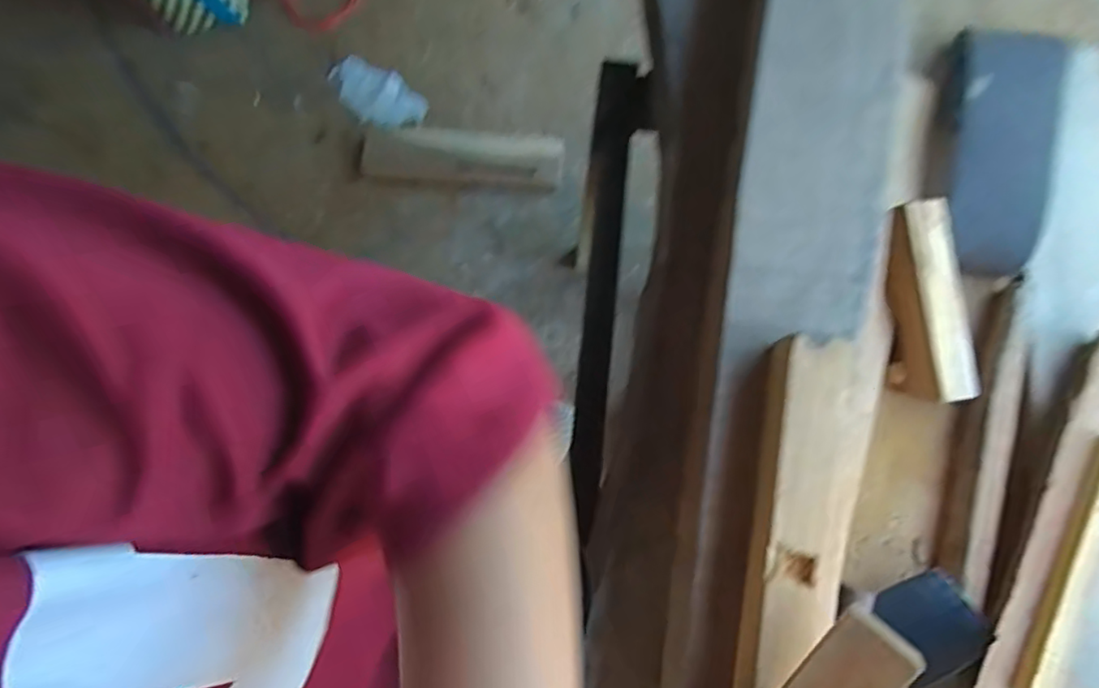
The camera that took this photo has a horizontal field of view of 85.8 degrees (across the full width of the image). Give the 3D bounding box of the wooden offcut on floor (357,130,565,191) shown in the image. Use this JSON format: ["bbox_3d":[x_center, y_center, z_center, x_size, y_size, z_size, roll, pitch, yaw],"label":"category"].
[{"bbox_3d":[-0.201,-0.429,1.353,0.457,0.052,0.125,3,80,3],"label":"wooden offcut on floor"}]

